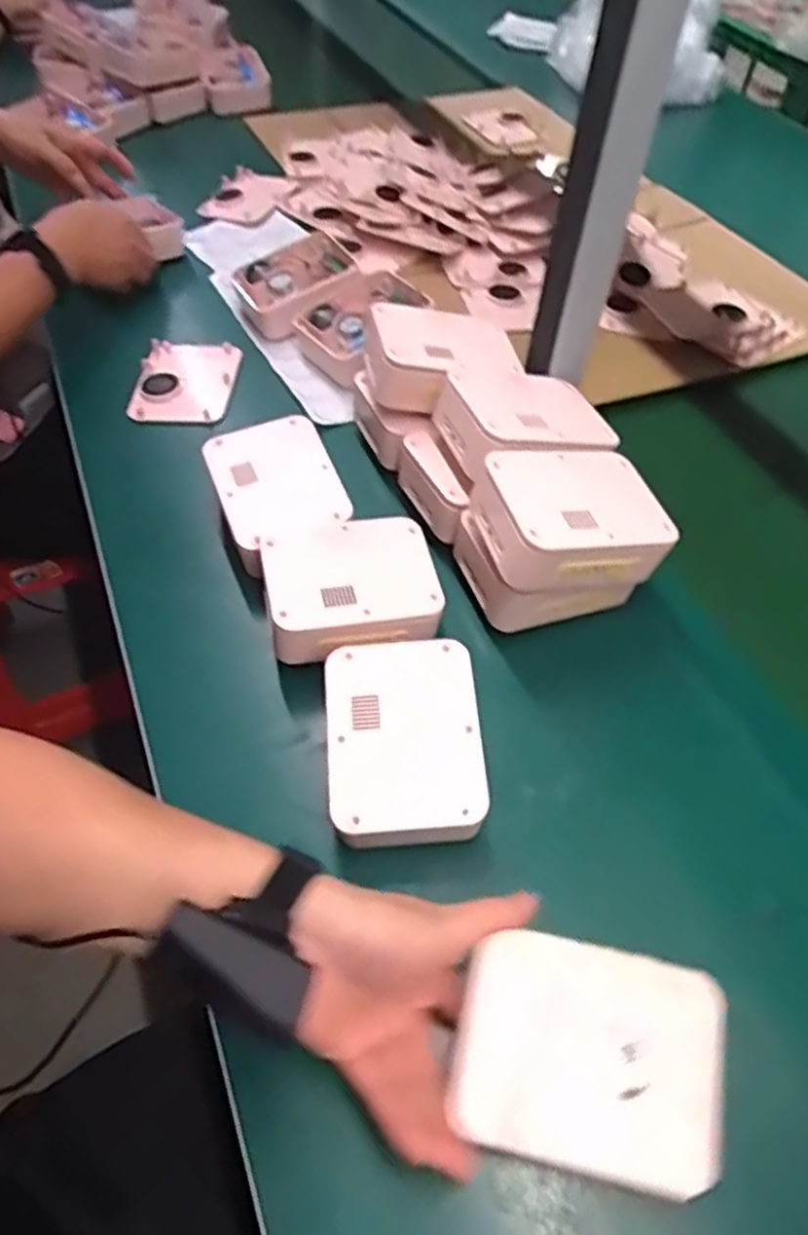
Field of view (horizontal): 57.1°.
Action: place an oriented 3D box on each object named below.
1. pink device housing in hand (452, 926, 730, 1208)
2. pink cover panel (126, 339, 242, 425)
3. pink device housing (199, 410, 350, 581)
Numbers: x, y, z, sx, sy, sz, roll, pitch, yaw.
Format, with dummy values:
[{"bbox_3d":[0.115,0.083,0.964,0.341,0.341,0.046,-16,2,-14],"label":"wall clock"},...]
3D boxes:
[{"bbox_3d":[0.094,0.218,0.370,0.133,0.026,0.096,10,53,6],"label":"pink device housing in hand"},{"bbox_3d":[-0.228,-0.249,0.775,0.100,0.015,0.121,0,52,-3],"label":"pink cover panel"},{"bbox_3d":[-0.107,-0.103,0.636,0.102,0.057,0.131,-17,55,-16],"label":"pink device housing"}]

